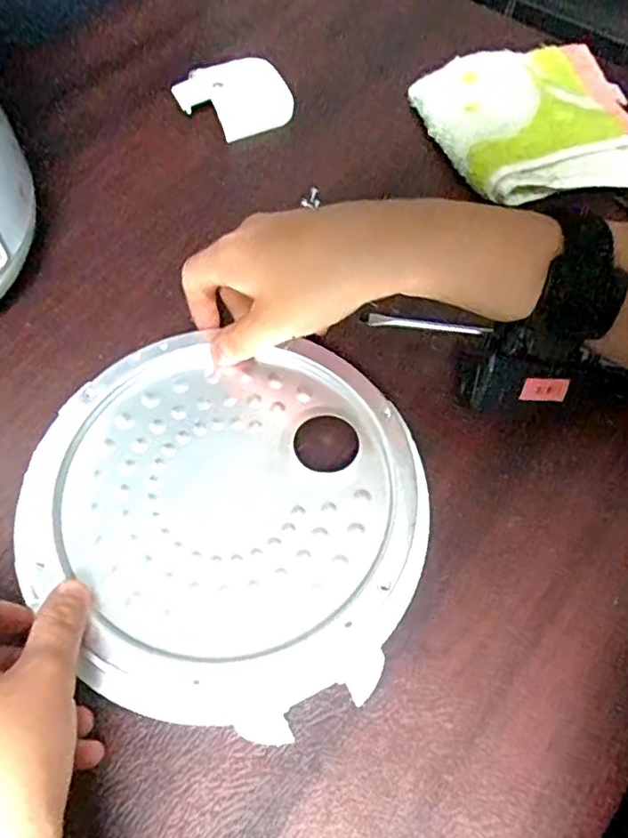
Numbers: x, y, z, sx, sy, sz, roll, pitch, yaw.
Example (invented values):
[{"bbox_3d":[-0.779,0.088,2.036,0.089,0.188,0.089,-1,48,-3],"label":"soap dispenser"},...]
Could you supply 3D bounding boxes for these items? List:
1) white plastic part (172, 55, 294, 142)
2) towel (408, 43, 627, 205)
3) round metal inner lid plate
[{"bbox_3d":[-0.058,-0.235,0.469,0.074,0.012,0.070,-25,65,-14],"label":"white plastic part"},{"bbox_3d":[0.157,-0.208,0.444,0.138,0.022,0.135,-14,63,-8],"label":"towel"},{"bbox_3d":[-0.044,0.045,0.317,0.190,0.016,0.185,0,62,-1],"label":"round metal inner lid plate"}]

